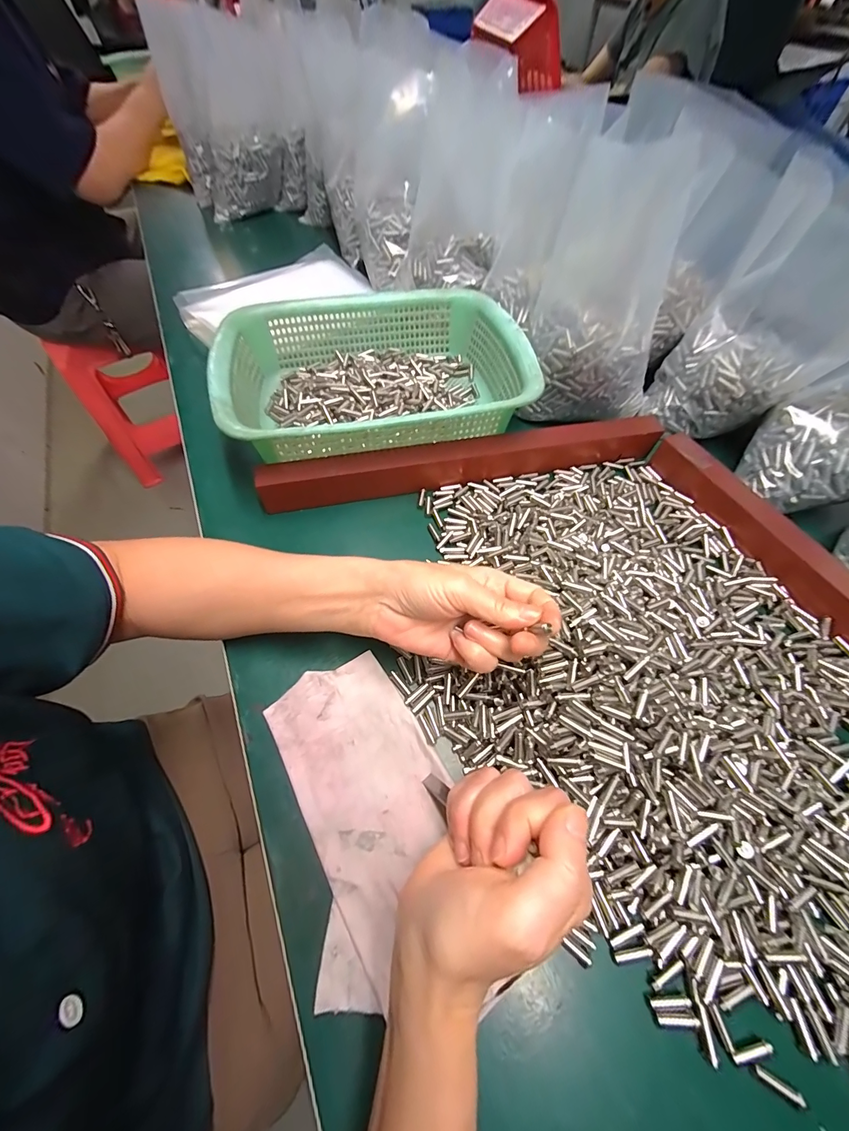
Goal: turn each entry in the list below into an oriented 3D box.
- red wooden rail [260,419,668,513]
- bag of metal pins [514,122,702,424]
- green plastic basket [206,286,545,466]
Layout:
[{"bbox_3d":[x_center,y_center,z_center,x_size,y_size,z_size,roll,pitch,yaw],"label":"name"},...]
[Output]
[{"bbox_3d":[0.045,-0.103,0.378,0.390,0.044,0.030,-11,61,-8],"label":"red wooden rail"},{"bbox_3d":[0.172,-0.251,0.374,0.129,0.182,0.120,6,60,3],"label":"bag of metal pins"},{"bbox_3d":[-0.051,-0.199,0.398,0.285,0.067,0.214,-13,61,-8],"label":"green plastic basket"}]

